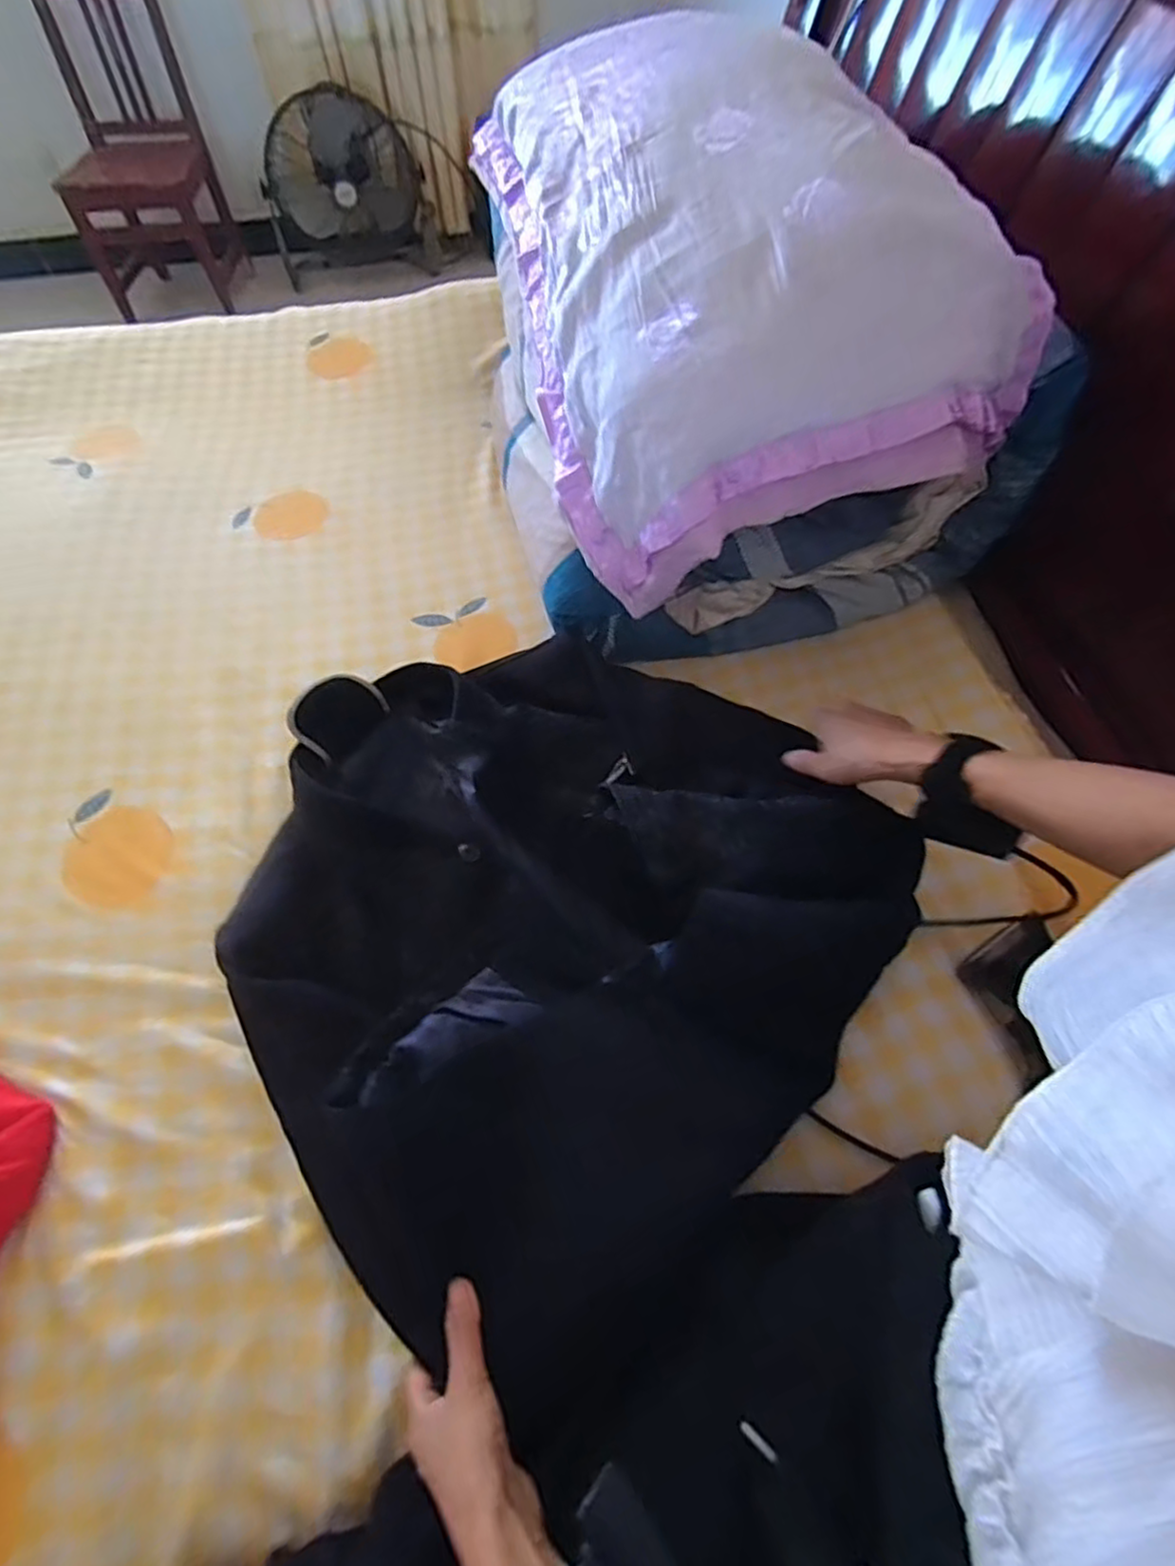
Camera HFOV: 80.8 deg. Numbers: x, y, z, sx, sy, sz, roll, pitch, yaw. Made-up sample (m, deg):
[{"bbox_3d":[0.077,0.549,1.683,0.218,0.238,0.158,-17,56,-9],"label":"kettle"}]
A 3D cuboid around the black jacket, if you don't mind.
[{"bbox_3d":[-0.043,0.081,0.593,0.504,0.082,0.545,-34,64,-19],"label":"black jacket"}]

